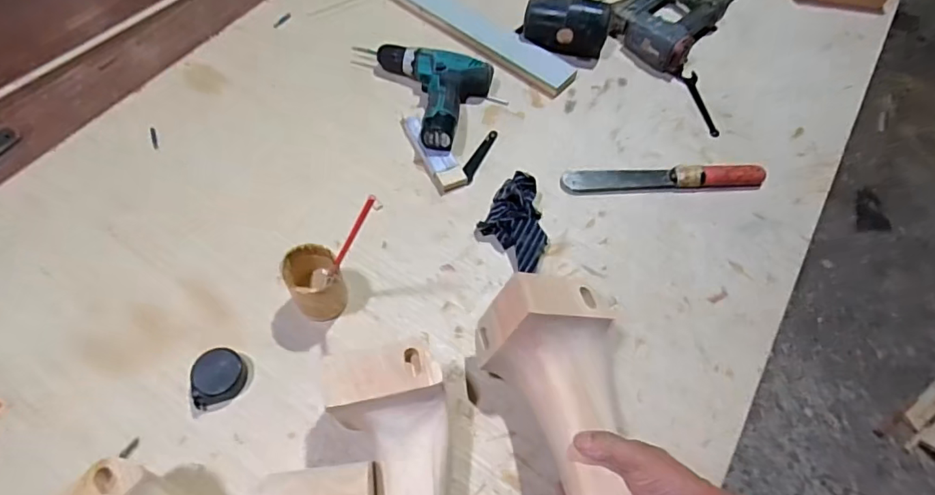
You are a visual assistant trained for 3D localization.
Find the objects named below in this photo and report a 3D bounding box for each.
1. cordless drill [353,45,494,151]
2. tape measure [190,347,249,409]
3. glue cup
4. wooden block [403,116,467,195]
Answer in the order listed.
[{"bbox_3d":[-0.076,-0.229,0.787,0.195,0.050,0.169,13,61,5],"label":"cordless drill"},{"bbox_3d":[-0.284,0.150,0.592,0.051,0.031,0.064,12,61,4],"label":"tape measure"},{"bbox_3d":[-0.181,0.039,0.621,0.063,0.092,0.074,-20,64,-13],"label":"glue cup"},{"bbox_3d":[-0.054,-0.145,0.776,0.041,0.017,0.146,-26,65,-16],"label":"wooden block"}]

